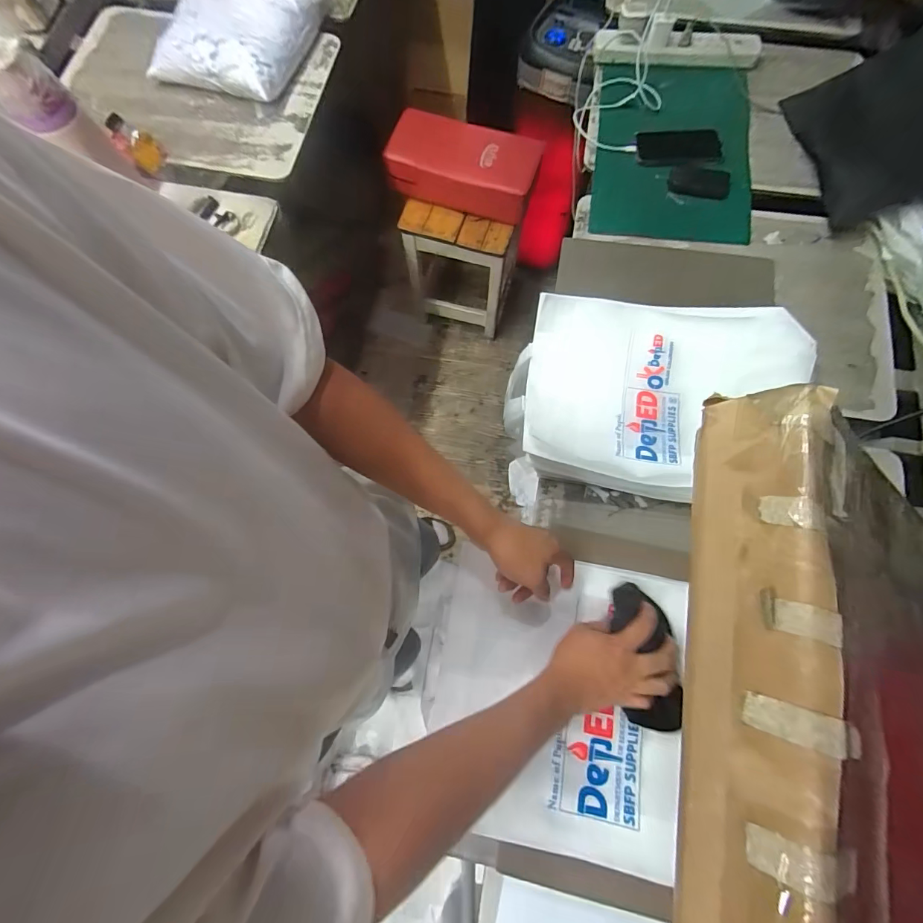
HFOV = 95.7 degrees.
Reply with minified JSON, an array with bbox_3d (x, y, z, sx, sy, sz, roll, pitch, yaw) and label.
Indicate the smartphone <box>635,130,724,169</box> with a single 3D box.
[{"bbox_3d":[0.421,-0.608,0.813,0.154,0.007,0.080,10,81,12],"label":"smartphone"}]

